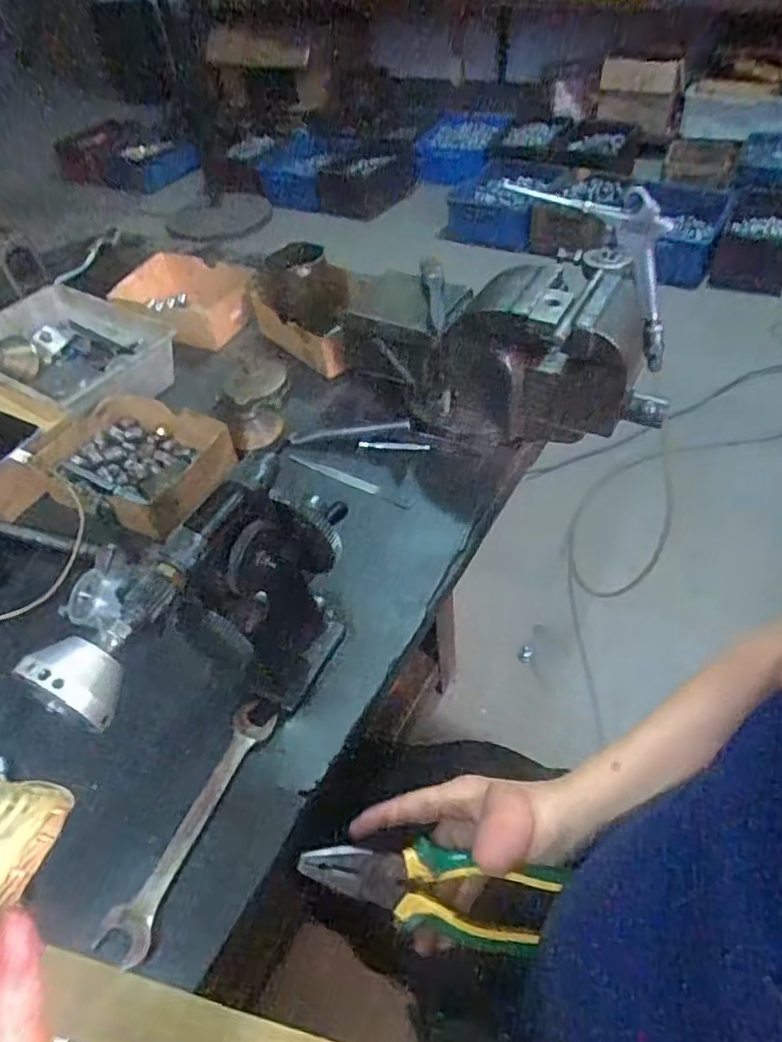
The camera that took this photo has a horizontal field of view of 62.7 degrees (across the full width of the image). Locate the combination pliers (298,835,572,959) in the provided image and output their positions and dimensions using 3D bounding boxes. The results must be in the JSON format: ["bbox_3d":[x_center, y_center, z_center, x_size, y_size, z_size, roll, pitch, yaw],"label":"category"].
[{"bbox_3d":[0.027,0.244,0.422,0.173,0.022,0.059,15,76,-6],"label":"combination pliers"}]

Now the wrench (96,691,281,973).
[{"bbox_3d":[-0.132,0.200,0.435,0.032,0.014,0.170,16,50,20],"label":"wrench"}]

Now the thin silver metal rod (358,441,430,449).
[{"bbox_3d":[0.003,-0.081,0.692,0.076,0.005,0.006,3,47,9],"label":"thin silver metal rod"}]

